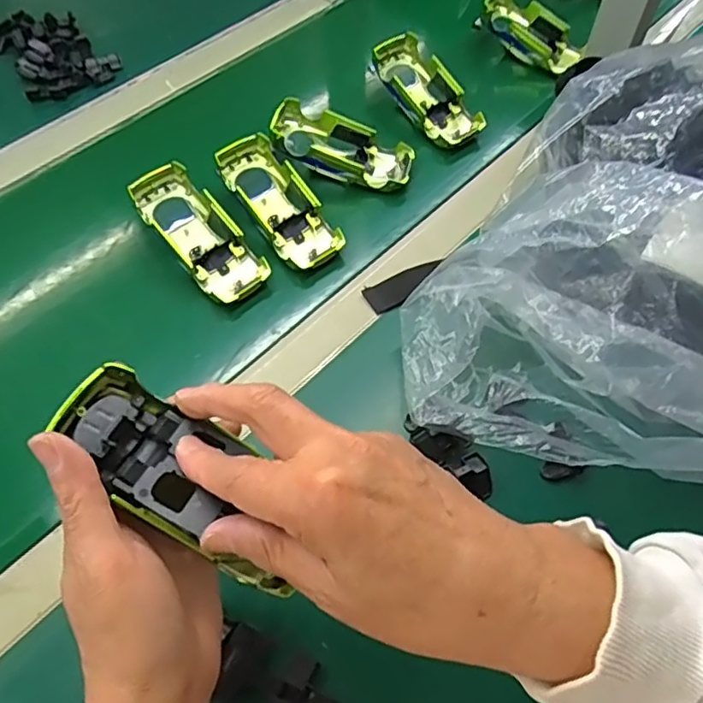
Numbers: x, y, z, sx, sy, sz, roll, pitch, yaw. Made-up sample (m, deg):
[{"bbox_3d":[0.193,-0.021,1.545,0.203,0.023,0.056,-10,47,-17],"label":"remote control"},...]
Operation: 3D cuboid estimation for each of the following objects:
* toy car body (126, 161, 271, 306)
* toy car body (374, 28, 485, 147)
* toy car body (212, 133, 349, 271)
[{"bbox_3d":[-0.126,-0.095,0.506,0.055,0.031,0.136,-36,78,-20],"label":"toy car body"},{"bbox_3d":[0.074,-0.260,0.610,0.061,0.031,0.133,-31,77,-17],"label":"toy car body"},{"bbox_3d":[-0.063,-0.125,0.525,0.055,0.034,0.131,-31,75,-18],"label":"toy car body"}]

